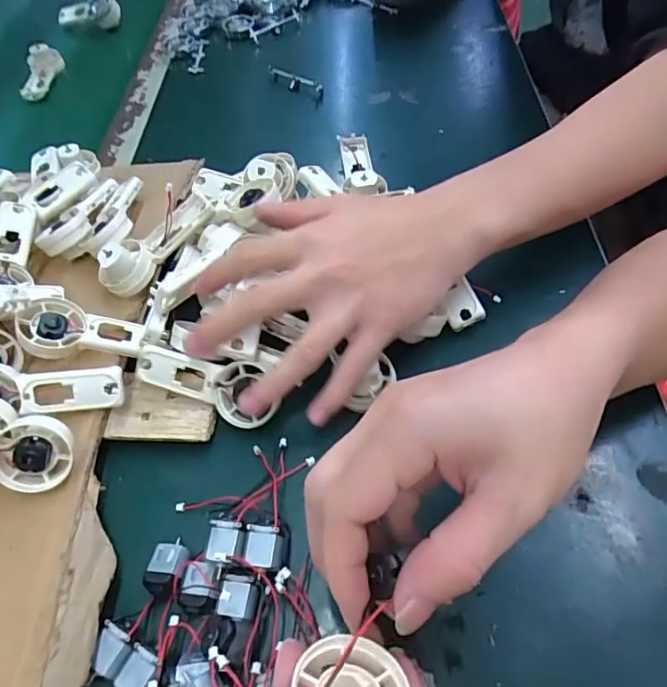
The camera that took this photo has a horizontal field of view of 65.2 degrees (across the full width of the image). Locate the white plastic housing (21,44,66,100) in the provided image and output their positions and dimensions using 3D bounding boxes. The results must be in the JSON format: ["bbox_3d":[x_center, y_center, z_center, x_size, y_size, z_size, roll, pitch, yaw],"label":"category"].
[{"bbox_3d":[-0.341,-0.317,0.607,0.043,0.030,0.069,-9,54,-1],"label":"white plastic housing"}]

